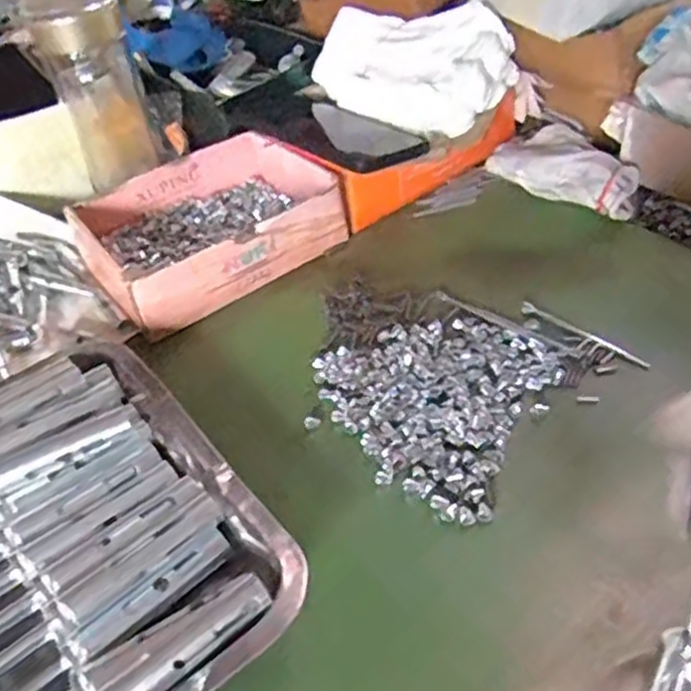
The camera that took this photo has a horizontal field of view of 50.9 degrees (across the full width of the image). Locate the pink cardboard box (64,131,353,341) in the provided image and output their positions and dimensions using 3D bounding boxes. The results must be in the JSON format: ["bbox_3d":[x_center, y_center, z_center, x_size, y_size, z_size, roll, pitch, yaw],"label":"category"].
[{"bbox_3d":[-0.105,-0.097,0.556,0.171,0.053,0.144,-28,49,-21],"label":"pink cardboard box"}]

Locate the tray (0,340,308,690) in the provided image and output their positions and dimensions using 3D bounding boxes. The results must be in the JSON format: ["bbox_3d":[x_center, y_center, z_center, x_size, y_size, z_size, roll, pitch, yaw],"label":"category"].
[{"bbox_3d":[-0.148,0.099,0.370,0.179,0.043,0.240,-31,51,-24],"label":"tray"}]

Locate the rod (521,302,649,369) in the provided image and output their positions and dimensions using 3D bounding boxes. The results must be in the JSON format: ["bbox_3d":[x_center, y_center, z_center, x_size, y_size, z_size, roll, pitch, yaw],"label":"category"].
[{"bbox_3d":[0.151,-0.007,0.464,0.088,0.009,0.008,31,55,30],"label":"rod"}]

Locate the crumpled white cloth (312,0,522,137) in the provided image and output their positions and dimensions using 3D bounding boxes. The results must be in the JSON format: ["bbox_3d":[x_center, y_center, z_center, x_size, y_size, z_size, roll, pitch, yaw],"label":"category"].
[{"bbox_3d":[0.050,-0.228,0.598,0.167,0.081,0.080,20,50,26],"label":"crumpled white cloth"}]

